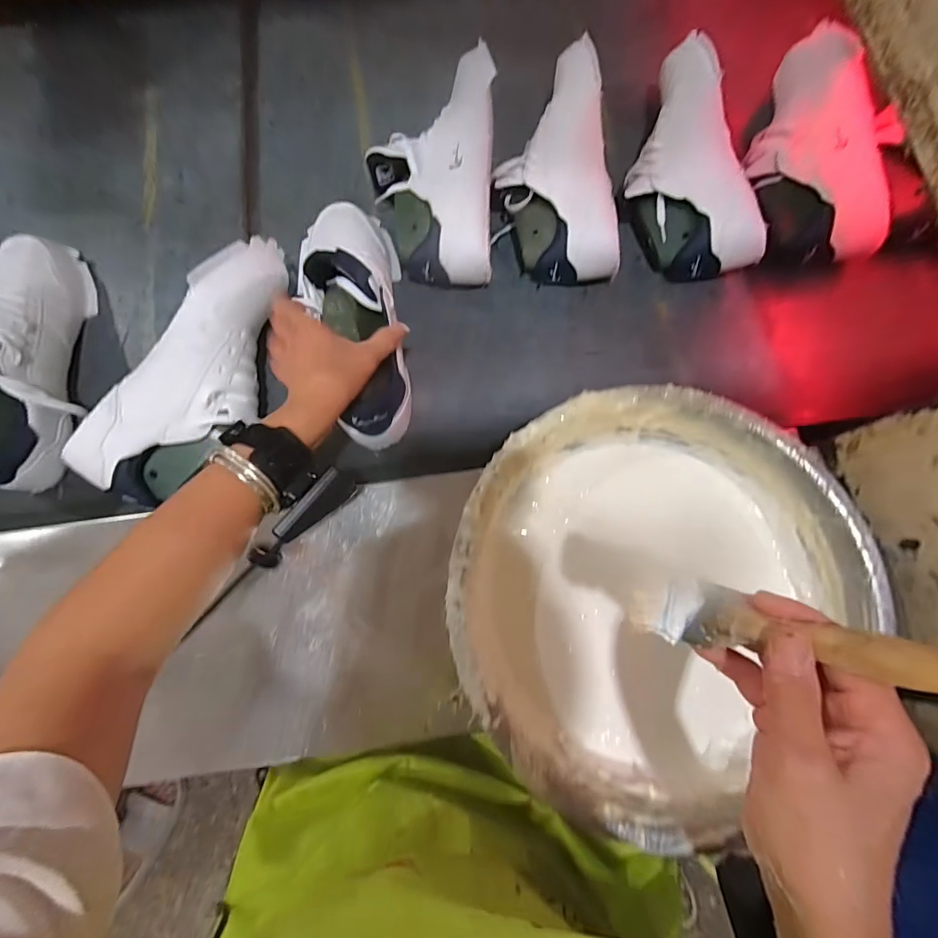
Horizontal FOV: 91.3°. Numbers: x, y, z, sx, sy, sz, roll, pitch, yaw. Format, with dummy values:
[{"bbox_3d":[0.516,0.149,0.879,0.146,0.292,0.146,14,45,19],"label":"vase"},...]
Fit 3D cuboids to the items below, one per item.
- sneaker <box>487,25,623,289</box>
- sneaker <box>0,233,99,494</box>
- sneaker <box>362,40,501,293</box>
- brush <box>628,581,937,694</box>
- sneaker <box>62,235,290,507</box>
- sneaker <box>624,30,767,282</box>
[{"bbox_3d":[0.104,-0.334,0.532,0.135,0.085,0.233,1,88,-2],"label":"sneaker"},{"bbox_3d":[-0.469,-0.129,0.466,0.090,0.107,0.276,-11,76,-5],"label":"sneaker"},{"bbox_3d":[-0.042,-0.344,0.530,0.133,0.095,0.265,1,75,-2],"label":"sneaker"},{"bbox_3d":[0.152,0.080,0.227,0.139,0.012,0.031,3,71,36],"label":"brush"},{"bbox_3d":[-0.260,-0.090,0.466,0.112,0.091,0.292,36,77,7],"label":"sneaker"},{"bbox_3d":[0.244,-0.360,0.542,0.106,0.094,0.285,-11,76,-5],"label":"sneaker"}]

